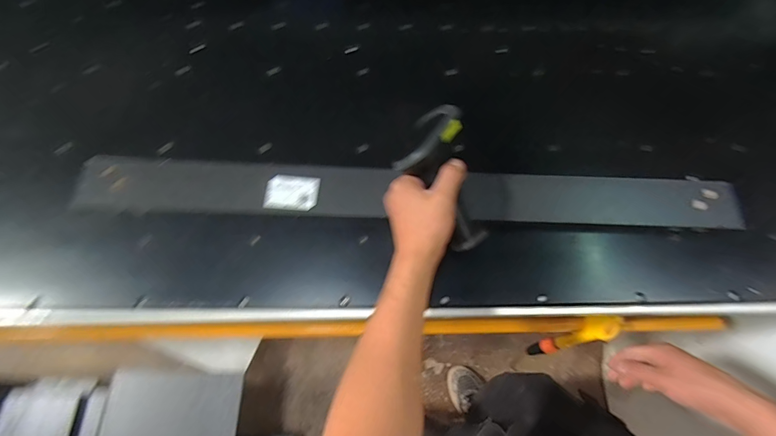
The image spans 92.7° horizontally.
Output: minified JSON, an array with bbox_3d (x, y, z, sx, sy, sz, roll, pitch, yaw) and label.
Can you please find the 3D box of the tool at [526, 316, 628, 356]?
[{"bbox_3d":[0.327,0.219,0.668,0.031,0.202,0.047,-15,67,-38],"label":"tool"}]

